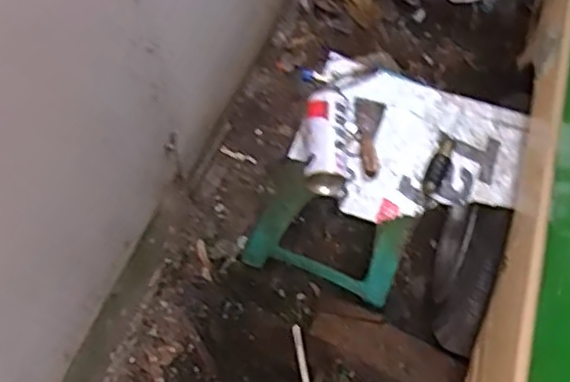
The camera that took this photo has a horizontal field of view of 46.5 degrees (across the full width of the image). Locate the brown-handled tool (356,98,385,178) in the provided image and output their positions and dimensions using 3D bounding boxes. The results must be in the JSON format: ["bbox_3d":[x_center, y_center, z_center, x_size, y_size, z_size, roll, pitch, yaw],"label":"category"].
[{"bbox_3d":[0.142,-0.093,1.123,0.048,0.025,0.143,6,60,2],"label":"brown-handled tool"}]

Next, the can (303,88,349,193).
[{"bbox_3d":[0.069,-0.083,1.063,0.066,0.057,0.176,4,60,1],"label":"can"}]

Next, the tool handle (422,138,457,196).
[{"bbox_3d":[0.256,-0.043,1.092,0.031,0.028,0.105,26,63,13],"label":"tool handle"}]

